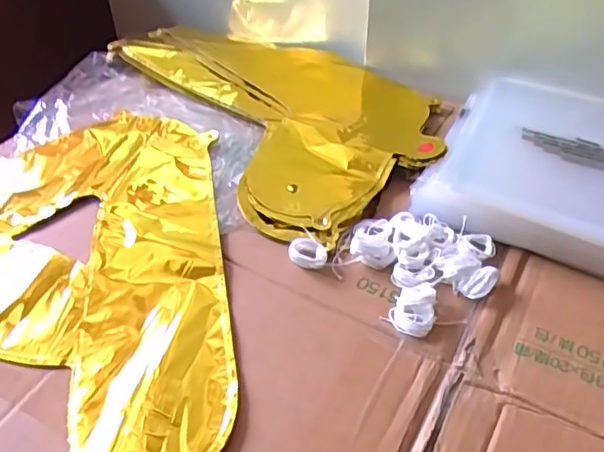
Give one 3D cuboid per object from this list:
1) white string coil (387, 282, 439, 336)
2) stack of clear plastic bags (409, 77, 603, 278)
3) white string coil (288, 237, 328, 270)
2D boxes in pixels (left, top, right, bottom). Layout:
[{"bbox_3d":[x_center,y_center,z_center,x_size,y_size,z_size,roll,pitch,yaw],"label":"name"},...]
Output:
[{"bbox_3d":[0.081,0.058,0.440,0.031,0.014,0.040,13,46,14],"label":"white string coil"},{"bbox_3d":[0.239,-0.054,0.542,0.222,0.035,0.230,18,47,18],"label":"stack of clear plastic bags"},{"bbox_3d":[0.005,0.021,0.481,0.030,0.013,0.025,7,45,7],"label":"white string coil"}]

